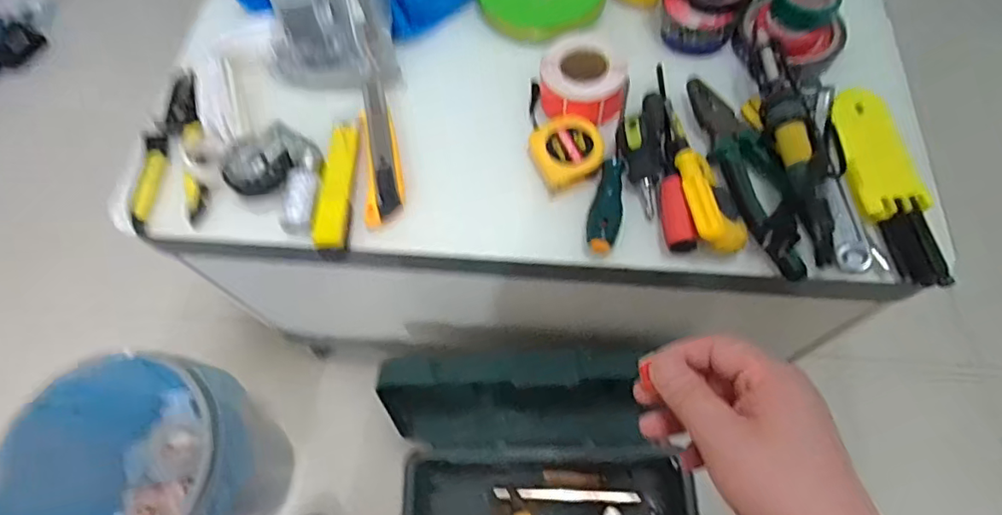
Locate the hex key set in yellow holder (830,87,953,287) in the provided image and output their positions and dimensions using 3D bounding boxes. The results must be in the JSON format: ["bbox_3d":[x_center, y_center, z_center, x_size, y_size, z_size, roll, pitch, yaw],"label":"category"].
[{"bbox_3d":[0.294,-0.058,0.421,0.046,0.029,0.164,-6,66,-1],"label":"hex key set in yellow holder"}]

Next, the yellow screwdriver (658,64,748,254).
[{"bbox_3d":[0.155,-0.089,0.452,0.038,0.035,0.189,-6,54,0],"label":"yellow screwdriver"}]

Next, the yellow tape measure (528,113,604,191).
[{"bbox_3d":[0.058,-0.087,0.468,0.058,0.039,0.057,-25,68,-9],"label":"yellow tape measure"}]

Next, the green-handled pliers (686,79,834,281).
[{"bbox_3d":[0.195,-0.074,0.427,0.038,0.038,0.184,-16,67,-5],"label":"green-handled pliers"}]

